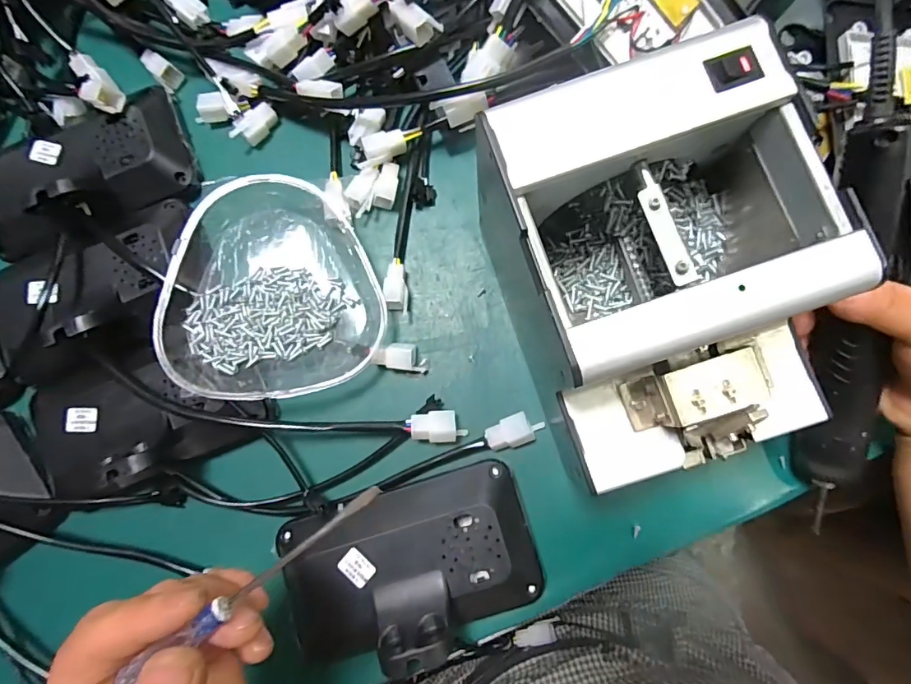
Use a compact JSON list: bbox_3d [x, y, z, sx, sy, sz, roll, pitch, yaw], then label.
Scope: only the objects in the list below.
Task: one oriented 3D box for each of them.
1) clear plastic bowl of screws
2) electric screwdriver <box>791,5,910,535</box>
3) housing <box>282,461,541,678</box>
[{"bbox_3d":[-0.121,-0.039,0.315,0.135,0.041,0.143,0,90,5],"label":"clear plastic bowl of screws"},{"bbox_3d":[0.214,-0.022,0.253,0.039,0.040,0.269,-2,106,5],"label":"electric screwdriver"},{"bbox_3d":[-0.031,0.142,0.291,0.161,0.069,0.098,-18,82,2],"label":"housing"}]

